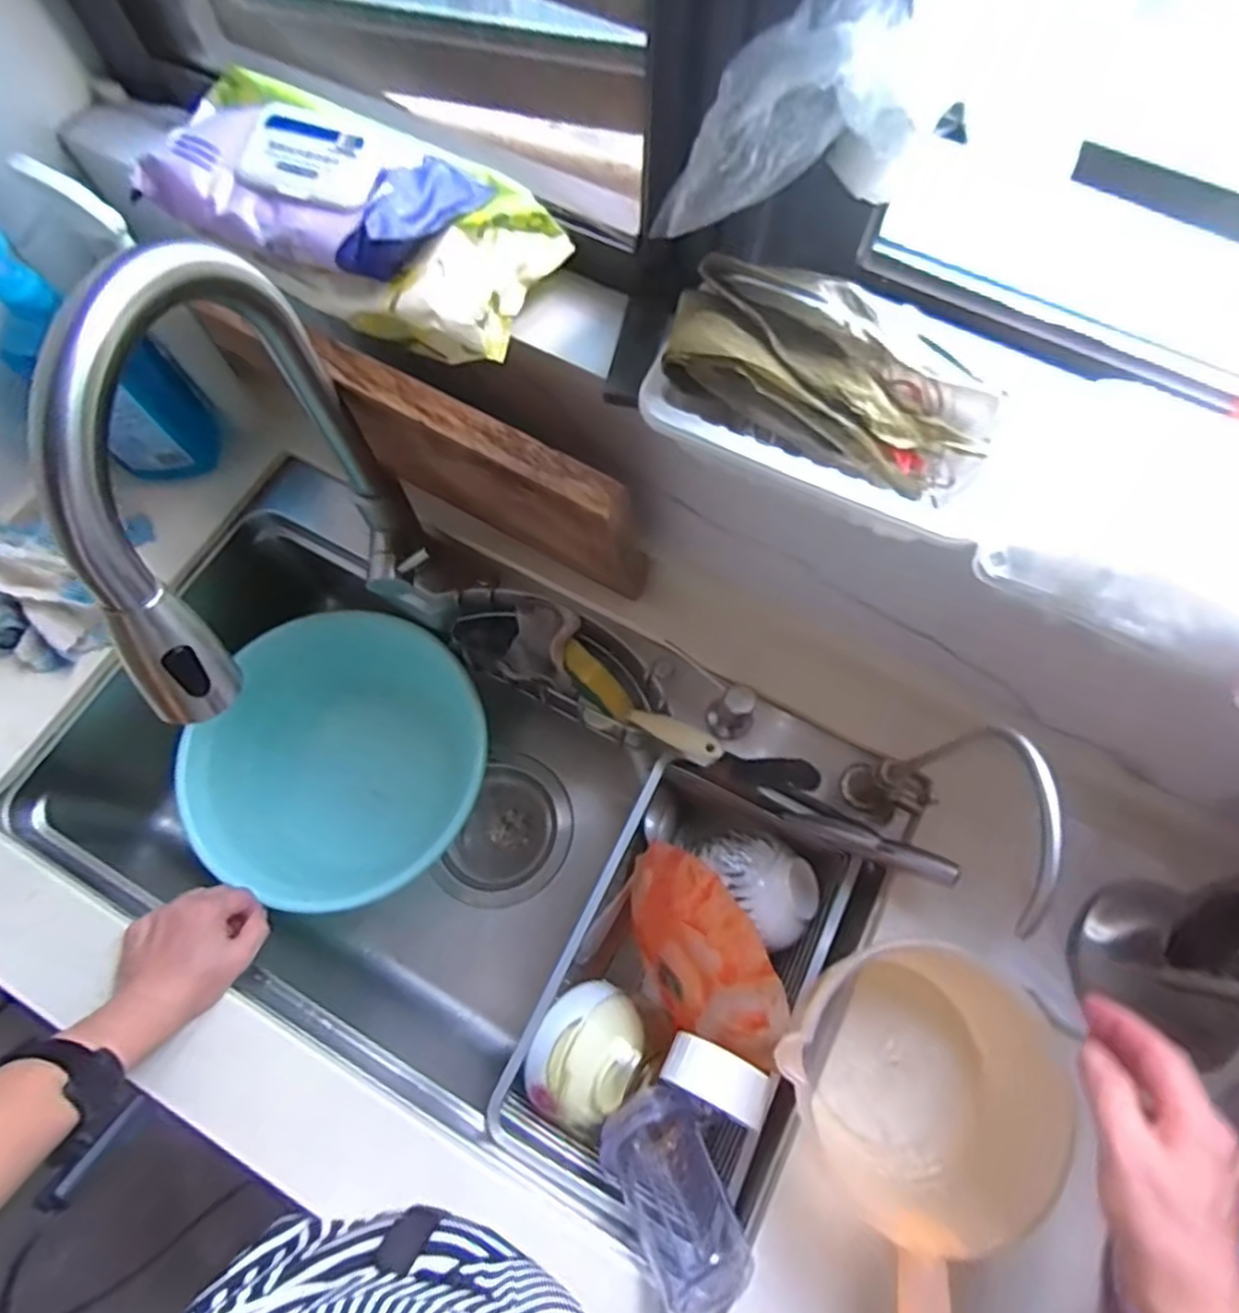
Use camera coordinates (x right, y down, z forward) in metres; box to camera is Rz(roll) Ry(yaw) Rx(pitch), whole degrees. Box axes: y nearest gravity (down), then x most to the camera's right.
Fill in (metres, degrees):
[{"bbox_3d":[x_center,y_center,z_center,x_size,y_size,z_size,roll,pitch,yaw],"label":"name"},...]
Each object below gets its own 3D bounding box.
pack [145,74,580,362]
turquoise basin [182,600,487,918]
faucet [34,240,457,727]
[{"bbox_3d":[-0.187,-0.315,0.479,0.280,0.070,0.138,23,72,8],"label":"pack"},{"bbox_3d":[-0.308,0.123,0.820,0.328,0.180,0.285,39,75,13],"label":"turquoise basin"},{"bbox_3d":[-0.220,-0.068,0.481,0.065,0.404,0.250,10,71,4],"label":"faucet"}]

